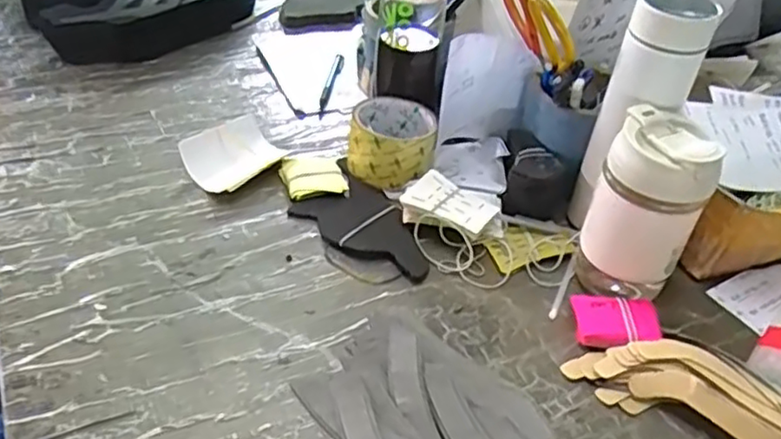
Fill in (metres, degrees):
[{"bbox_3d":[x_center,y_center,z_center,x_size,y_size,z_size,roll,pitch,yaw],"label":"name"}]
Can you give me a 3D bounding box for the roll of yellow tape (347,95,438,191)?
[{"bbox_3d":[0.002,-0.078,0.692,0.087,0.061,0.087,4,39,-3],"label":"roll of yellow tape"}]

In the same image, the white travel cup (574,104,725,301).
[{"bbox_3d":[0.209,-0.005,0.556,0.078,0.155,0.069,21,42,17],"label":"white travel cup"}]

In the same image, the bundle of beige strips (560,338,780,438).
[{"bbox_3d":[0.238,0.132,0.507,0.195,0.026,0.067,18,41,14],"label":"bundle of beige strips"}]

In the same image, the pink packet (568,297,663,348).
[{"bbox_3d":[0.185,0.085,0.546,0.066,0.016,0.049,7,39,1],"label":"pink packet"}]

